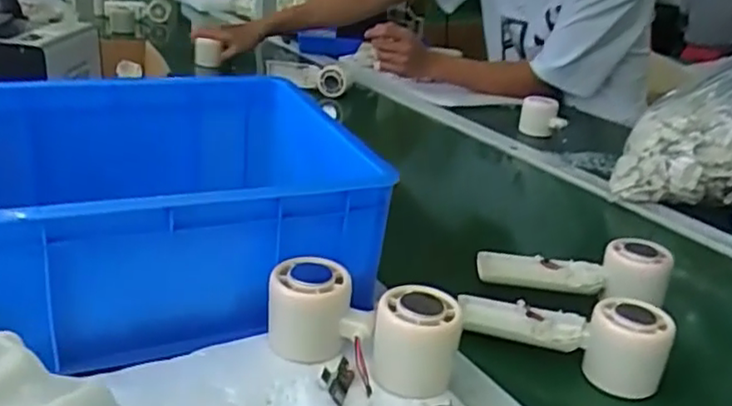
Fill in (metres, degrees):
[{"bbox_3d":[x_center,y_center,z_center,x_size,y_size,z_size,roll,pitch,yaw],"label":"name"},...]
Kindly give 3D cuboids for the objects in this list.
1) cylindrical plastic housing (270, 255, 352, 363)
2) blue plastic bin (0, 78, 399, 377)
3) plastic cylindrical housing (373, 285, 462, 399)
[{"bbox_3d":[-0.040,0.075,0.467,0.055,0.058,0.044,2,23,-6],"label":"cylindrical plastic housing"},{"bbox_3d":[-0.185,-0.005,0.538,0.320,0.133,0.274,-9,26,-29],"label":"blue plastic bin"},{"bbox_3d":[0.032,0.091,0.443,0.054,0.057,0.043,4,23,0],"label":"plastic cylindrical housing"}]

